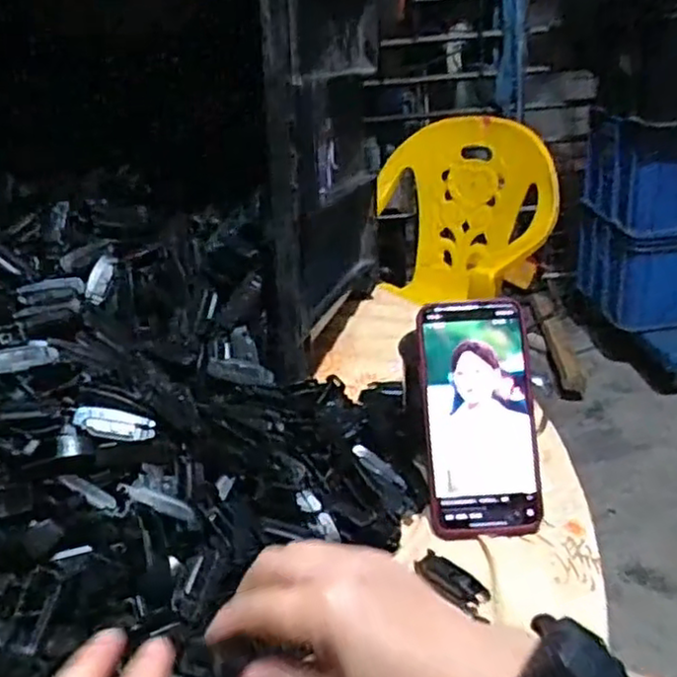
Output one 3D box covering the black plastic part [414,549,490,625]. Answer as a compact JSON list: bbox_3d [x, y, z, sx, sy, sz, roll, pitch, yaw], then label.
[{"bbox_3d":[0.071,0.150,0.438,0.019,0.008,0.047,-22,33,-29],"label":"black plastic part"}]

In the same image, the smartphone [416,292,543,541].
[{"bbox_3d":[0.099,0.054,0.496,0.076,0.165,0.014,-4,-8,2],"label":"smartphone"}]

